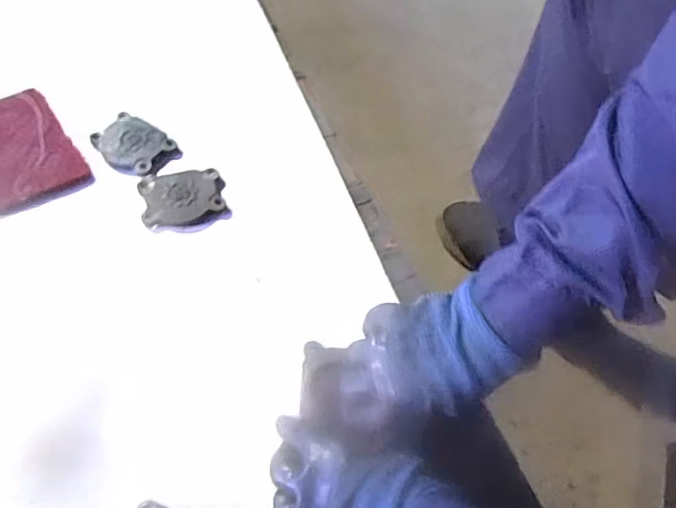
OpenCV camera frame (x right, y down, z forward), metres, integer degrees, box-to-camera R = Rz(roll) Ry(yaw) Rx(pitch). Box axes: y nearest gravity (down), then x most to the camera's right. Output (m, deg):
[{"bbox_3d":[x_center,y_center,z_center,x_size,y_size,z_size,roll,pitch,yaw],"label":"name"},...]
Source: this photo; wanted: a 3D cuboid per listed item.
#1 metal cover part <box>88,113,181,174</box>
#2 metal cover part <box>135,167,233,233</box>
[{"bbox_3d":[-0.227,-0.118,0.621,0.091,0.015,0.060,29,62,15],"label":"metal cover part"},{"bbox_3d":[-0.159,-0.057,0.584,0.084,0.019,0.069,-12,60,-10],"label":"metal cover part"}]

